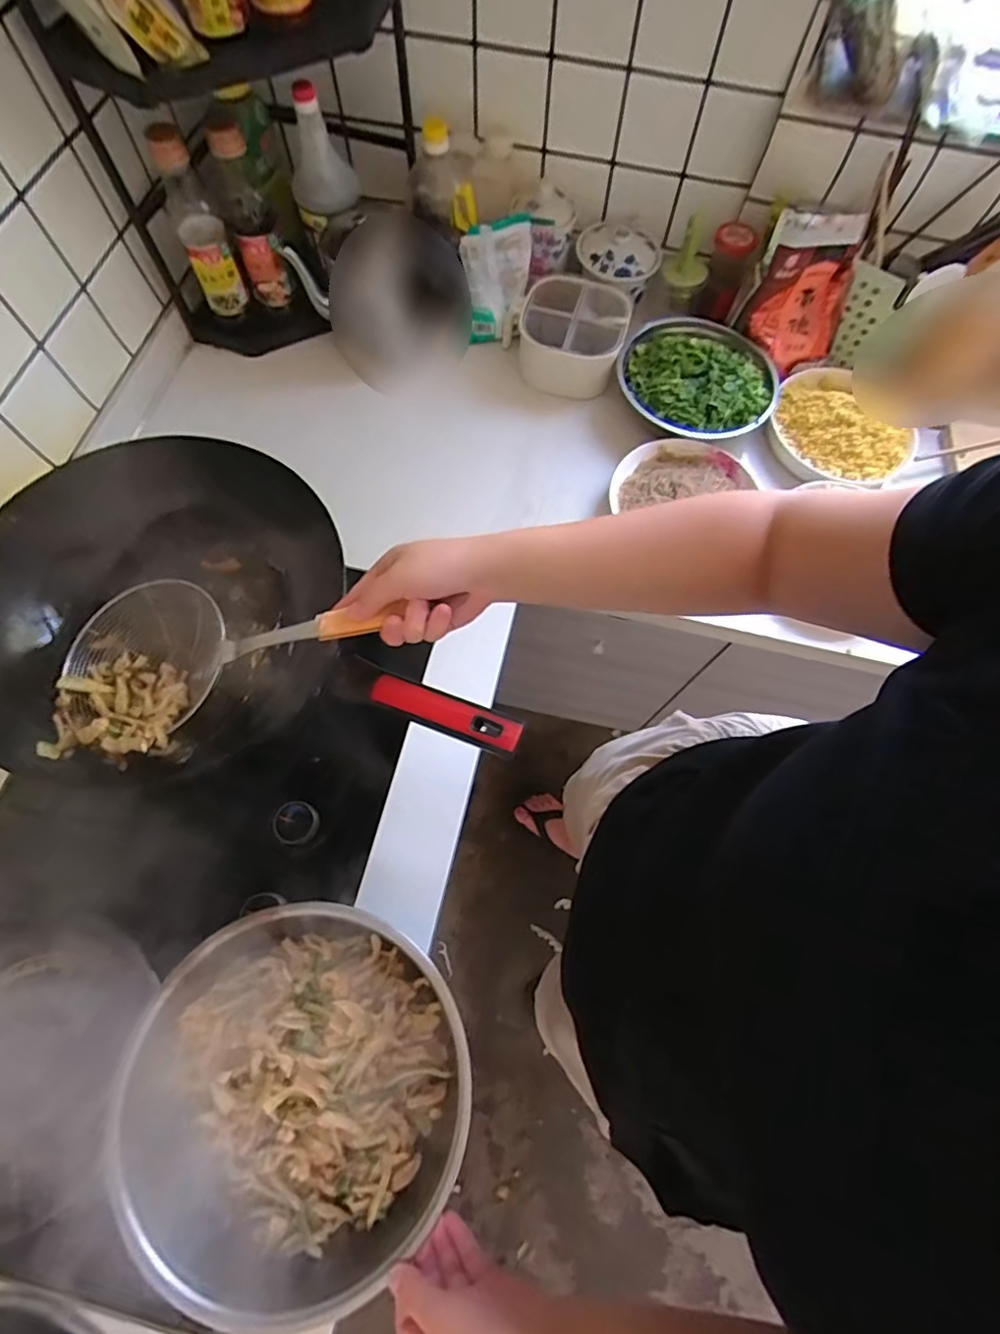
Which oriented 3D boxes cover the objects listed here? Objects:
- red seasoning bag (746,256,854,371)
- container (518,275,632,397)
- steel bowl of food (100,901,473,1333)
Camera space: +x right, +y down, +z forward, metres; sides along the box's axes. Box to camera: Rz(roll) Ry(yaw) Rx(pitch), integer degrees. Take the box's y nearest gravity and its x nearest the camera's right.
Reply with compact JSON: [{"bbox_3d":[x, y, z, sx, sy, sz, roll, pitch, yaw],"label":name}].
[{"bbox_3d":[0.403,-0.463,0.767,0.105,0.097,0.069,-26,72,-11],"label":"red seasoning bag"},{"bbox_3d":[0.102,-0.463,0.810,0.139,0.075,0.142,1,69,-2],"label":"container"},{"bbox_3d":[-0.168,0.353,0.490,0.267,0.068,0.271,1,69,-2],"label":"steel bowl of food"}]

